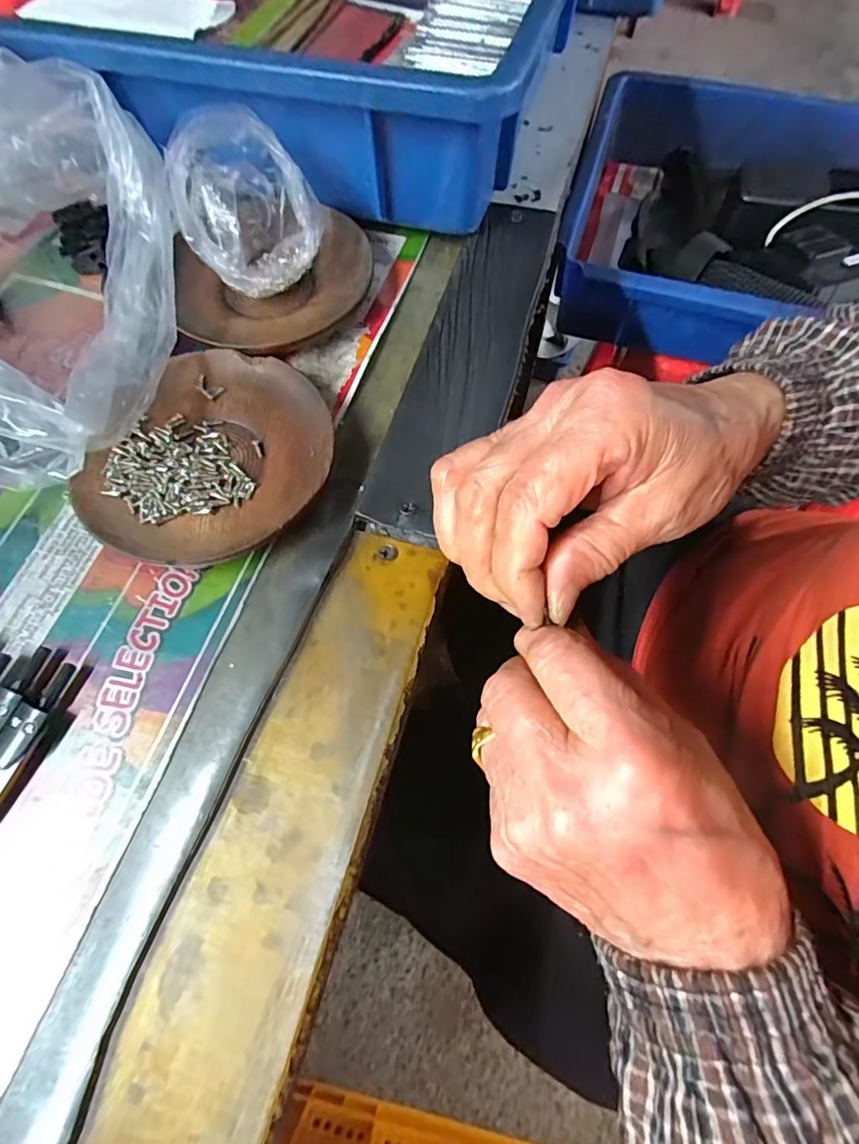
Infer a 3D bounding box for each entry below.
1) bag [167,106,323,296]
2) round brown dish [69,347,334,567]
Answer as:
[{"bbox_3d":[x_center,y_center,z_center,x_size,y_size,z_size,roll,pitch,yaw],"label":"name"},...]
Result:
[{"bbox_3d":[-0.094,-0.190,0.272,0.074,0.056,0.077,-26,70,-10],"label":"bag"},{"bbox_3d":[-0.097,-0.052,0.241,0.103,0.018,0.111,0,68,0],"label":"round brown dish"}]

